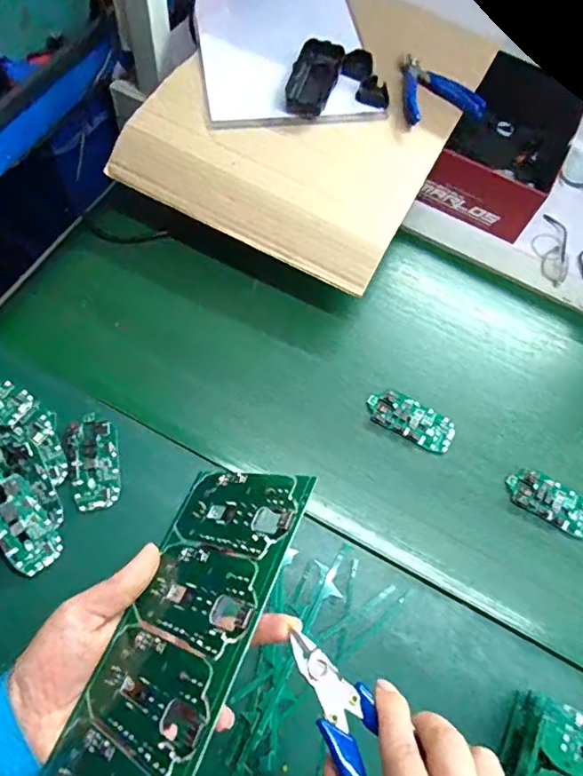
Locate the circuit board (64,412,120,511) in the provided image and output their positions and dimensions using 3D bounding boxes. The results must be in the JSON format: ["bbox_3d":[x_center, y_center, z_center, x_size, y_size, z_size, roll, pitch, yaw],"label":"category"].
[{"bbox_3d":[-0.200,0.074,0.545,0.044,0.011,0.095,-13,67,-9],"label":"circuit board"}]

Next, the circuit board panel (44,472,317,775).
[{"bbox_3d":[-0.058,0.127,0.269,0.004,0.103,0.187,43,58,-30],"label":"circuit board panel"}]

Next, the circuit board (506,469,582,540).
[{"bbox_3d":[0.282,0.122,0.581,0.099,0.006,0.047,27,67,9],"label":"circuit board"}]

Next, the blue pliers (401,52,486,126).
[{"bbox_3d":[0.173,-0.381,0.675,0.108,0.023,0.110,-20,69,-12],"label":"blue pliers"}]

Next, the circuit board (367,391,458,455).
[{"bbox_3d":[0.135,0.035,0.607,0.098,0.009,0.046,27,67,9],"label":"circuit board"}]

